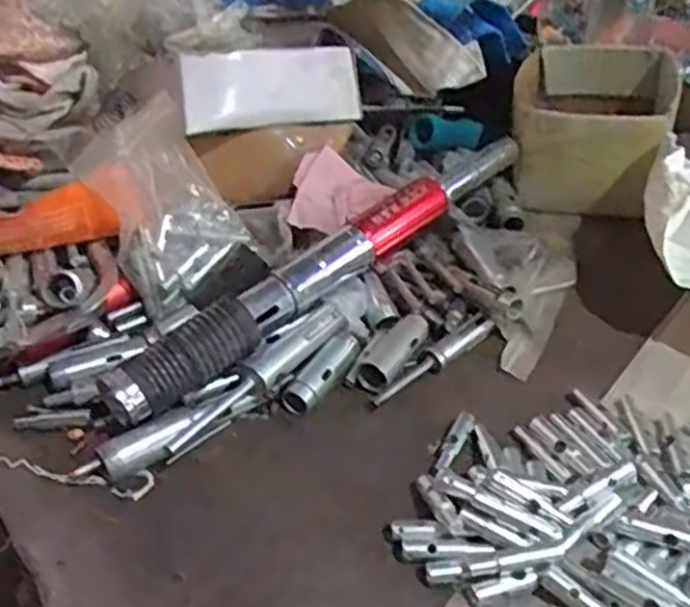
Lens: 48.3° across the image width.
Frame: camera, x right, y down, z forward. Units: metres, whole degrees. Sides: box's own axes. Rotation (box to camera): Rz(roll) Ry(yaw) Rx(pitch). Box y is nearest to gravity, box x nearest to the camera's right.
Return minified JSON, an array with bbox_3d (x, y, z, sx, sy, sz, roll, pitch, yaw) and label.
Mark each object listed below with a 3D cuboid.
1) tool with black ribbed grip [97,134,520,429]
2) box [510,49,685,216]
[{"bbox_3d":[0.001,-0.037,0.569,0.392,0.038,0.033,-34,46,-31],"label":"tool with black ribbed grip"},{"bbox_3d":[0.227,-0.163,0.710,0.134,0.085,0.176,6,40,15],"label":"box"}]

